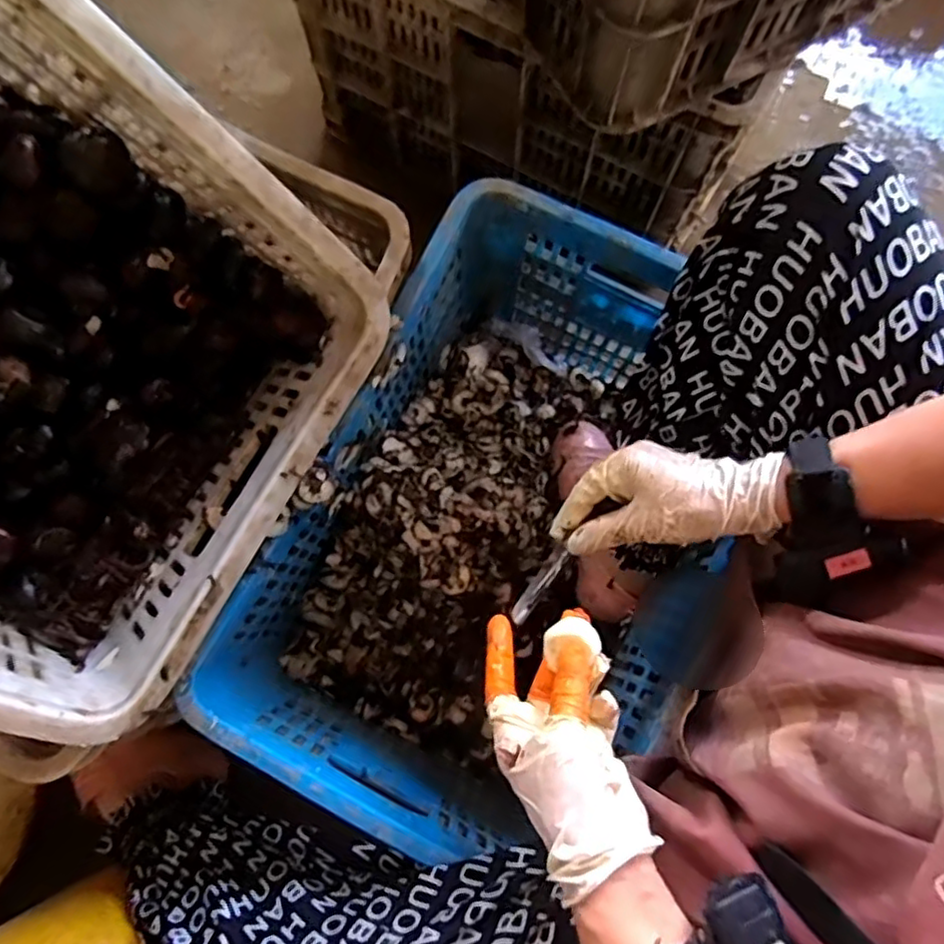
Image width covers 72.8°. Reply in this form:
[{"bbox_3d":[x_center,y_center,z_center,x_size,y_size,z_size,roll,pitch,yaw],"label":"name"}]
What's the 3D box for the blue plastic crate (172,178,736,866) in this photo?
[{"bbox_3d":[0.035,0.055,0.630,0.329,0.259,0.508,27,79,5],"label":"blue plastic crate"}]

